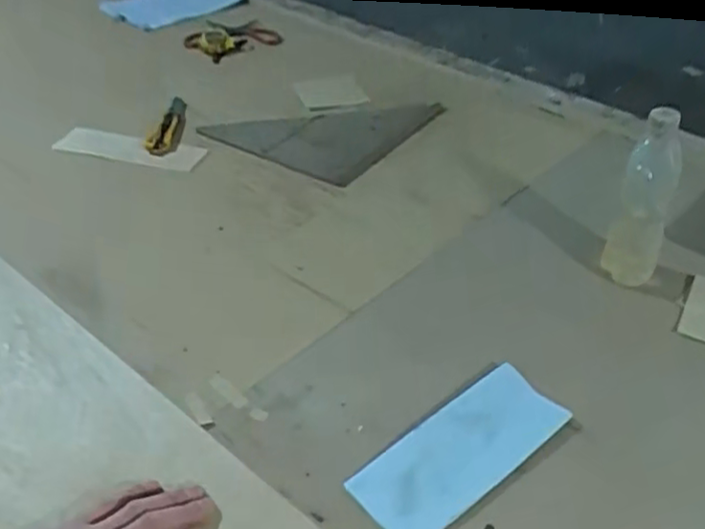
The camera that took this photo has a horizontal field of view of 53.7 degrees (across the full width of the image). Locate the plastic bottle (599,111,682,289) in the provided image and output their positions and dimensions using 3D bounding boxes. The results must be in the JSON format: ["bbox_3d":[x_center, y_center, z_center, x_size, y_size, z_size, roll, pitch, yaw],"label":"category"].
[{"bbox_3d":[0.357,-0.062,0.856,0.063,0.265,0.057,20,44,22],"label":"plastic bottle"}]

